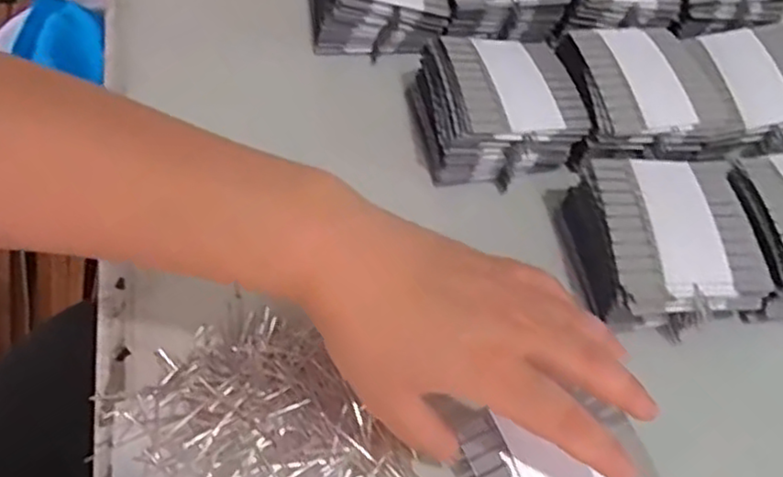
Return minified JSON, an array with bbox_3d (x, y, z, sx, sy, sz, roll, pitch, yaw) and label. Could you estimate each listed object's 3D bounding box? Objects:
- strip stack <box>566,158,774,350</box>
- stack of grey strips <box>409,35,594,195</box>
[{"bbox_3d":[0.152,0.004,0.387,0.094,0.046,0.091,-2,57,-7],"label":"strip stack"},{"bbox_3d":[0.066,-0.082,0.433,0.095,0.045,0.086,-5,58,-9],"label":"stack of grey strips"}]

